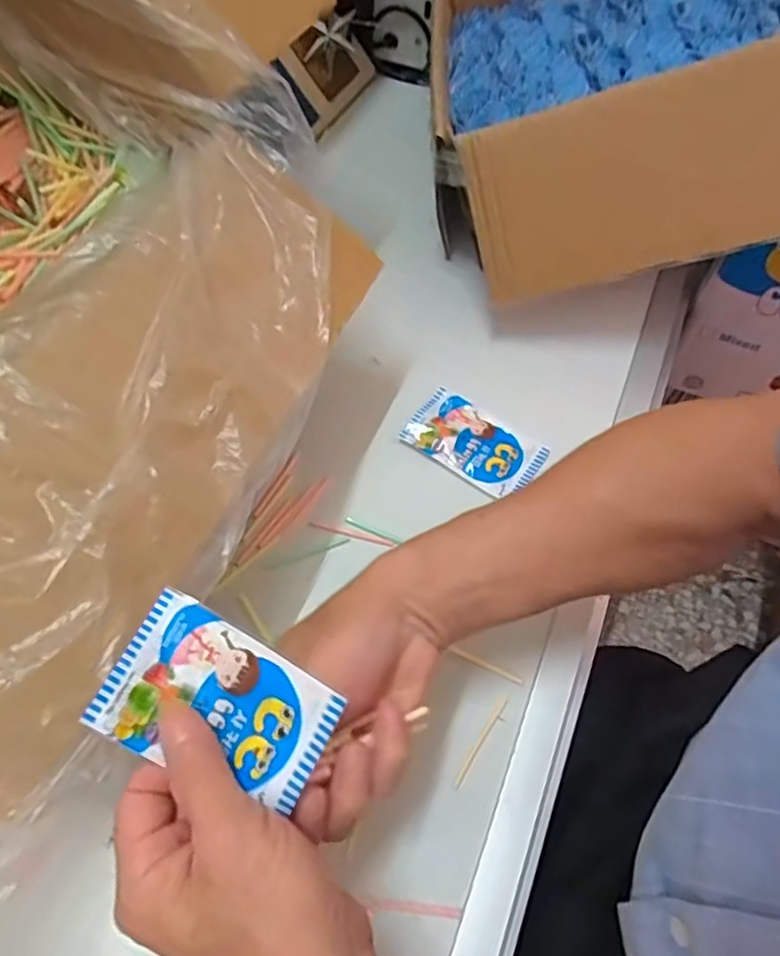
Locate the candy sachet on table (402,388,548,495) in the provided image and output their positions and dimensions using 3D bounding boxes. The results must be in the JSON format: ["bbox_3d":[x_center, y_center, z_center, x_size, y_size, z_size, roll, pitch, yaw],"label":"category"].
[{"bbox_3d":[0.066,-0.028,0.508,0.104,0.013,0.062,32,62,14],"label":"candy sachet on table"}]

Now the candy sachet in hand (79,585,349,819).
[{"bbox_3d":[-0.075,0.098,0.282,0.098,0.021,0.063,25,61,11],"label":"candy sachet in hand"}]

